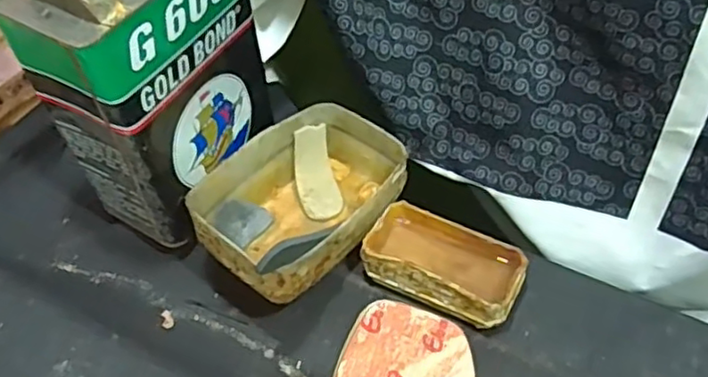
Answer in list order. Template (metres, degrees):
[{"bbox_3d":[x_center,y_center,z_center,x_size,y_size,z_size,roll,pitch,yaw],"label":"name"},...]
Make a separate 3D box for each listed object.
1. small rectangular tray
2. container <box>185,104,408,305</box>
[{"bbox_3d":[0.076,0.065,0.542,0.125,0.044,0.073,22,53,20],"label":"small rectangular tray"},{"bbox_3d":[-0.043,0.010,0.570,0.130,0.075,0.181,29,56,25],"label":"container"}]

